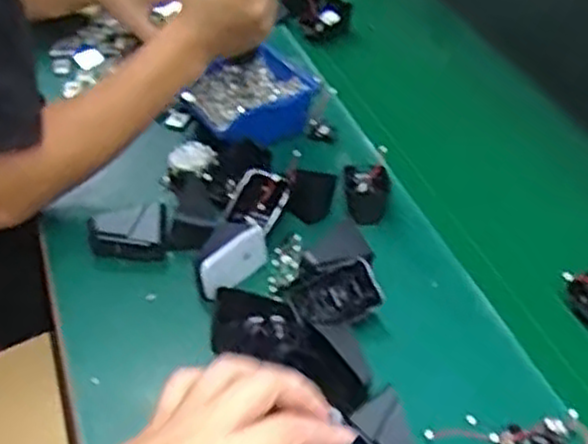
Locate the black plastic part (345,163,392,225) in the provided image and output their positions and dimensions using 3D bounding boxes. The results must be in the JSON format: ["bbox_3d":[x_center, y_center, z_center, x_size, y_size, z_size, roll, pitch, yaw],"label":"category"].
[{"bbox_3d":[0.071,-0.026,0.752,0.044,0.024,0.064,5,42,3],"label":"black plastic part"}]

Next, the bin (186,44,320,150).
[{"bbox_3d":[-0.041,-0.125,0.820,0.124,0.045,0.091,-25,48,-28],"label":"bin"}]

